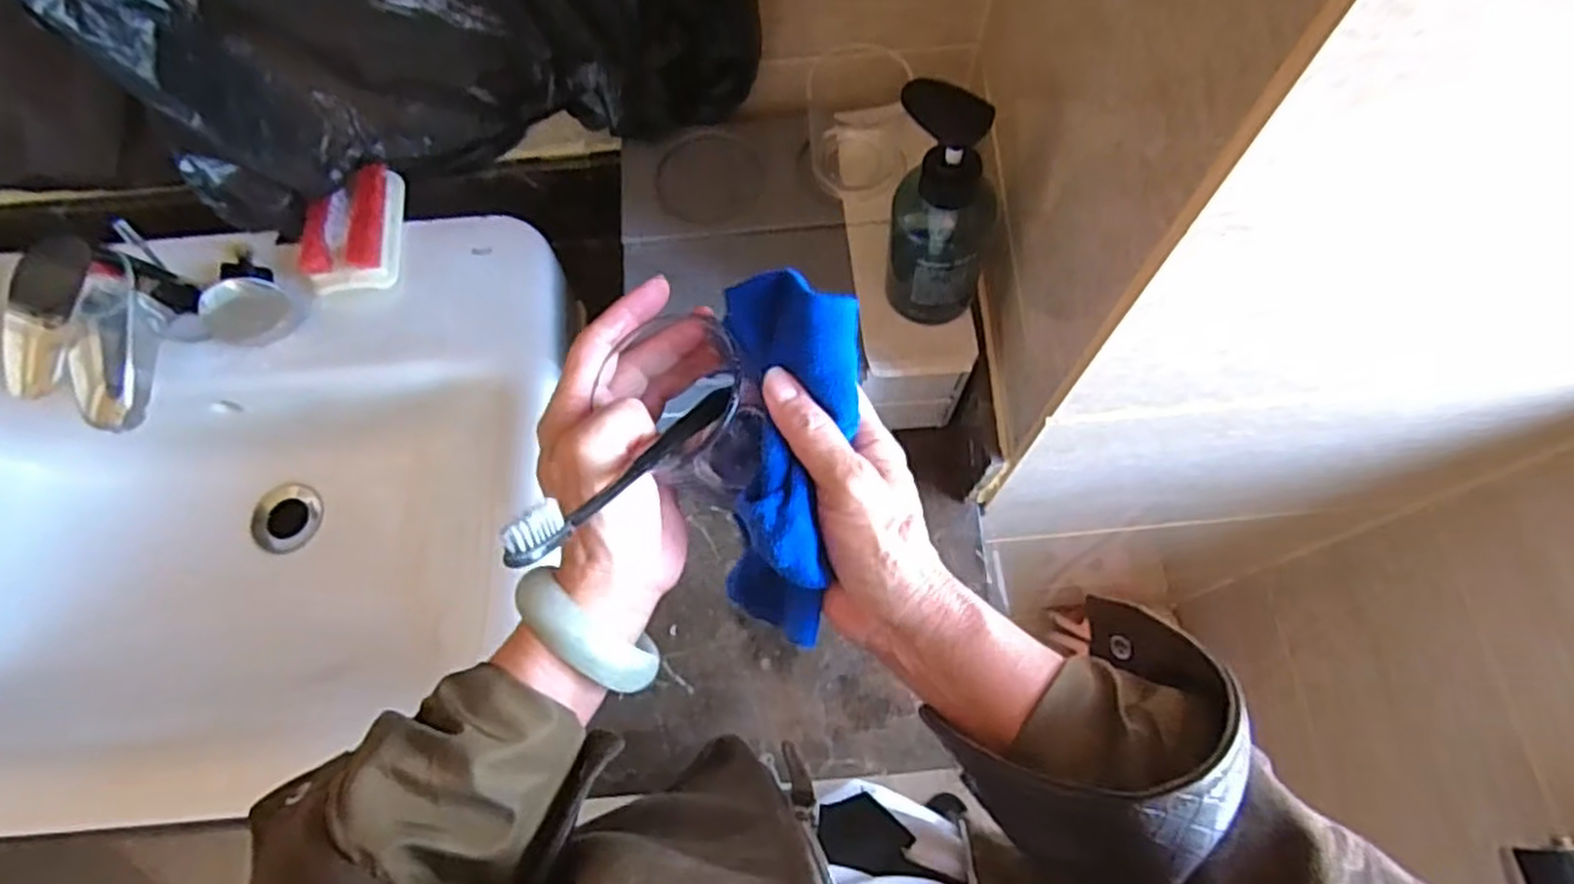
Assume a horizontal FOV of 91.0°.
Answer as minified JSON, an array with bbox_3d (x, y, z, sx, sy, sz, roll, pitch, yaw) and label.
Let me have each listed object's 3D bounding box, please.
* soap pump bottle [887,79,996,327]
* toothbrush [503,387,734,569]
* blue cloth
[{"bbox_3d":[0.095,-0.137,0.472,0.065,0.158,0.062,16,70,8],"label":"soap pump bottle"},{"bbox_3d":[-0.059,0.007,0.310,0.010,0.162,0.015,22,115,10],"label":"toothbrush"},{"bbox_3d":[-0.001,0.011,0.345,0.059,0.064,0.162,4,98,3],"label":"blue cloth"}]

